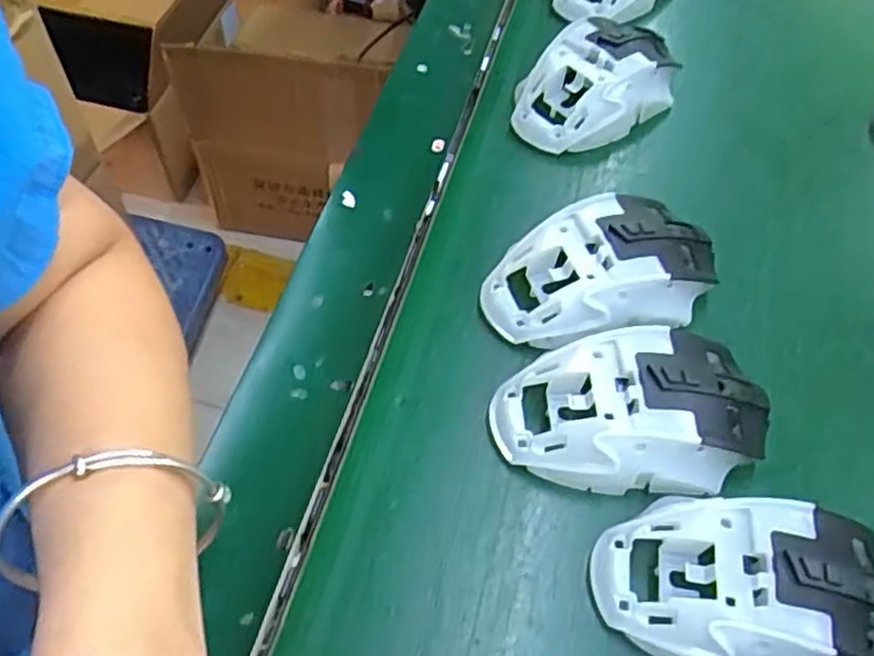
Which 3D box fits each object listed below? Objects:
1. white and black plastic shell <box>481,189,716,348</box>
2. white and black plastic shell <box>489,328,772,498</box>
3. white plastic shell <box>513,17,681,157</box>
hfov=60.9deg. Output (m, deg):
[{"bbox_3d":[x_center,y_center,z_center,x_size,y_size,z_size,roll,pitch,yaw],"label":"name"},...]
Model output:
[{"bbox_3d":[0.079,-0.027,0.353,0.114,0.038,0.066,-17,61,-15],"label":"white and black plastic shell"},{"bbox_3d":[0.084,0.036,0.314,0.117,0.038,0.067,-4,58,-7],"label":"white and black plastic shell"},{"bbox_3d":[0.094,-0.143,0.430,0.113,0.038,0.064,-36,67,-24],"label":"white plastic shell"}]

